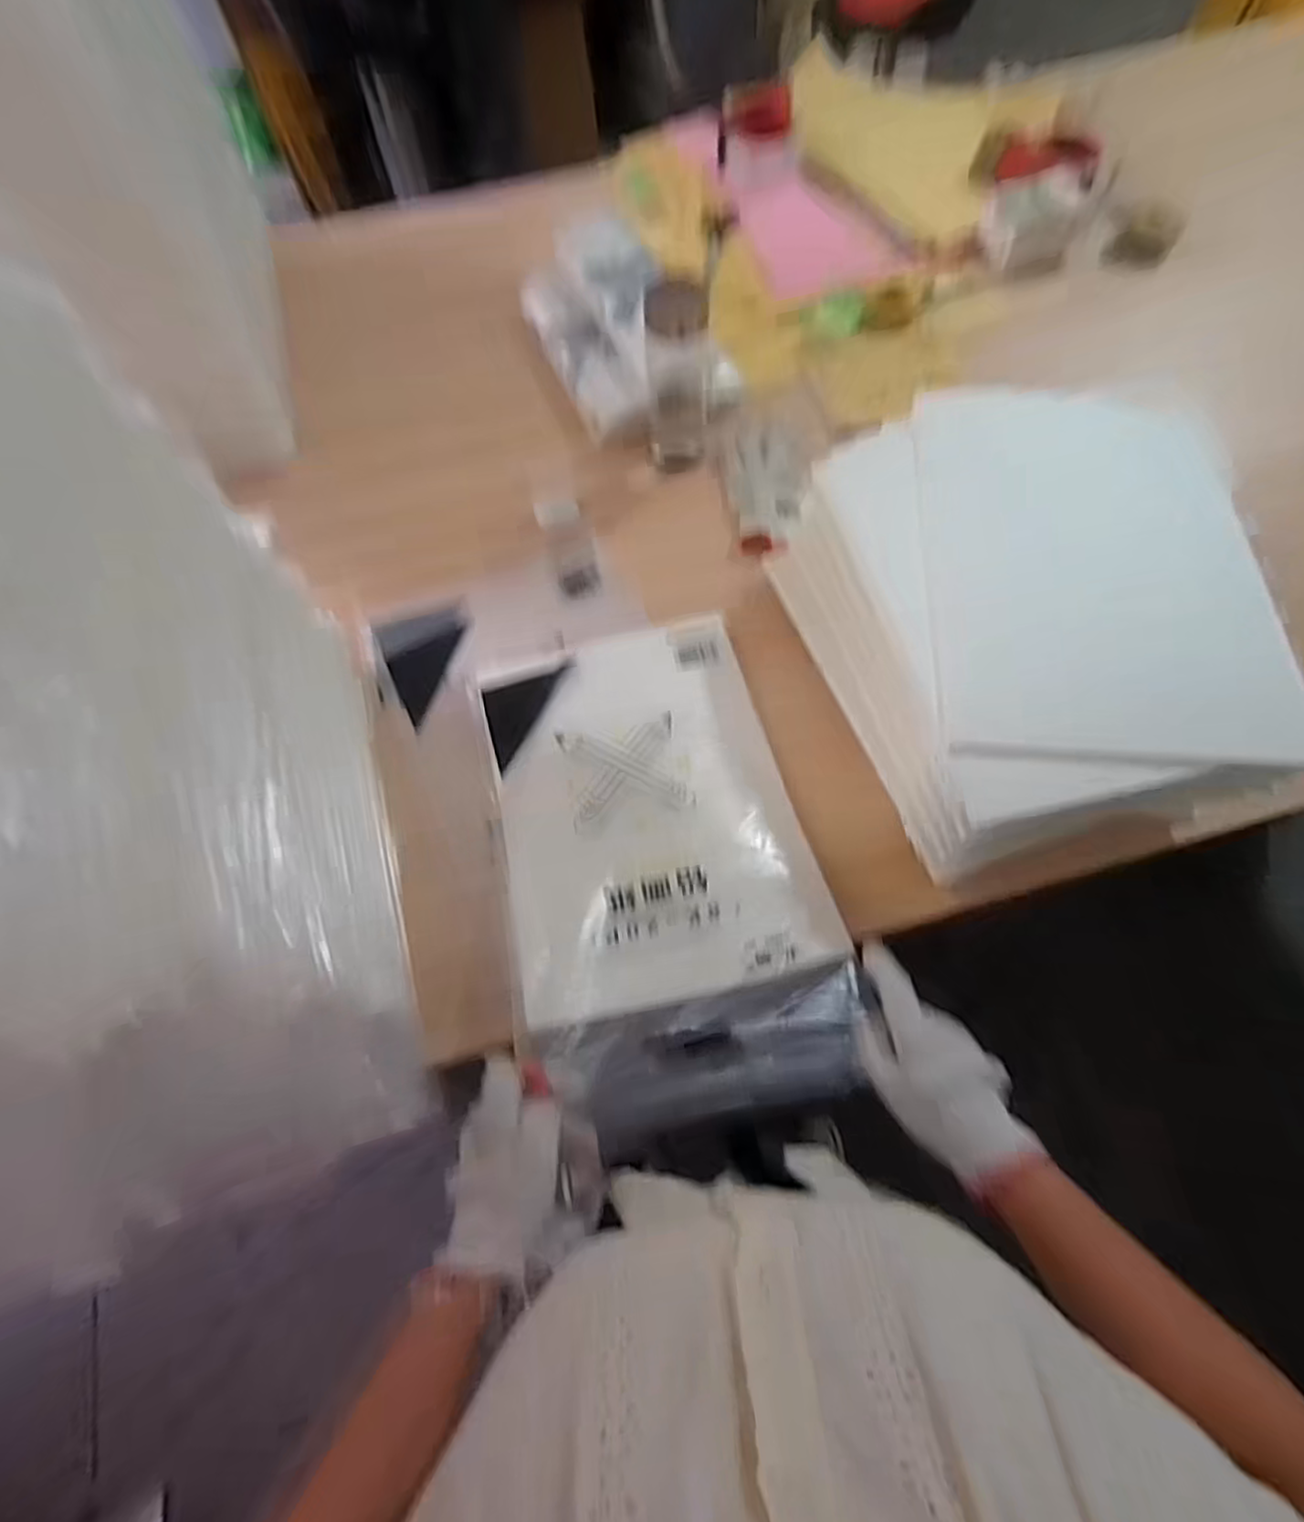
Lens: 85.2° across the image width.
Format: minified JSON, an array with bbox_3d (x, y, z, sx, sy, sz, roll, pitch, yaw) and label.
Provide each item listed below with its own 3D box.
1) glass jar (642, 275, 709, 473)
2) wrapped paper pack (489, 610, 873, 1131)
[{"bbox_3d":[0.027,-0.412,0.765,0.062,0.197,0.062,-1,66,2],"label":"glass jar"},{"bbox_3d":[0.001,0.066,0.615,0.257,0.031,0.441,-11,58,-5],"label":"wrapped paper pack"}]

